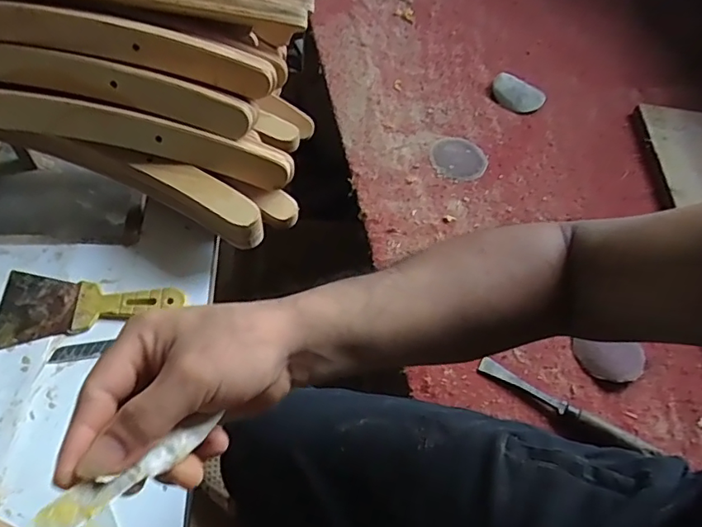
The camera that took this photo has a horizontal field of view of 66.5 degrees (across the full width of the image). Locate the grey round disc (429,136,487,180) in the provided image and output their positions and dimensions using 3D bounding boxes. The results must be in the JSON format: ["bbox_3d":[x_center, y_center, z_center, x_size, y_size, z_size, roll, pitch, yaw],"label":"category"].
[{"bbox_3d":[0.178,-0.174,0.879,0.091,0.007,0.088,2,57,-3],"label":"grey round disc"}]

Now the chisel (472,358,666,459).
[{"bbox_3d":[0.269,0.176,0.655,0.232,0.021,0.027,27,59,12],"label":"chisel"}]

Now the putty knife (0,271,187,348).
[{"bbox_3d":[-0.291,0.048,0.596,0.196,0.010,0.087,0,58,-5],"label":"putty knife"}]

